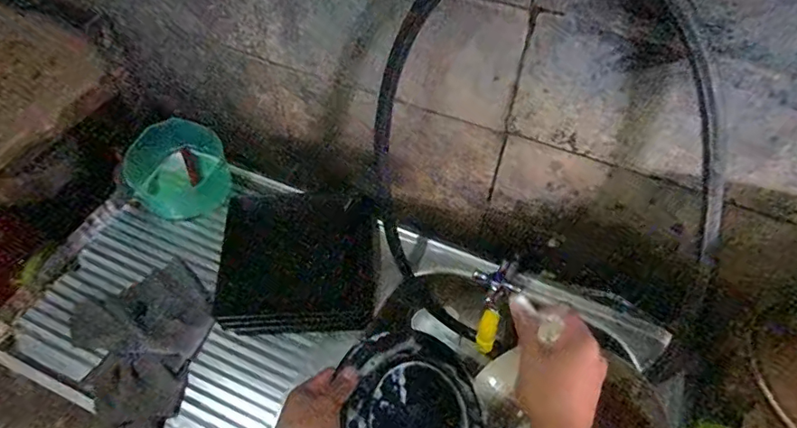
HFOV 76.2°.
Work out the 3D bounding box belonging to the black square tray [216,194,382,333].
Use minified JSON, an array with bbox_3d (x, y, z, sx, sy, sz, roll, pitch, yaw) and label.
[{"bbox_3d":[-0.137,0.067,0.712,0.211,0.029,0.187,1,81,-5],"label":"black square tray"}]

